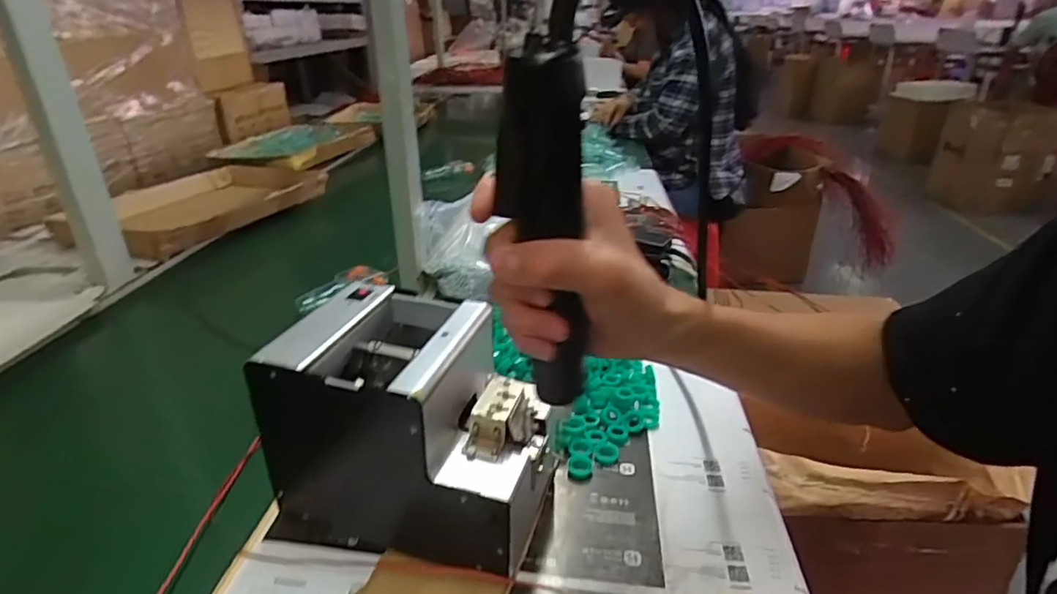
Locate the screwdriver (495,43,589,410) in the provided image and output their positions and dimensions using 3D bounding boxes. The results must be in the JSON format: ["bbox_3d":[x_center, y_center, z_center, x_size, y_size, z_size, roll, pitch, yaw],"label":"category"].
[{"bbox_3d":[0.012,-0.029,0.310,0.042,0.196,0.042,-12,28,-10],"label":"screwdriver"}]

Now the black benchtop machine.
[{"bbox_3d":[-0.082,0.093,0.432,0.181,0.151,0.123,8,28,10],"label":"black benchtop machine"}]

